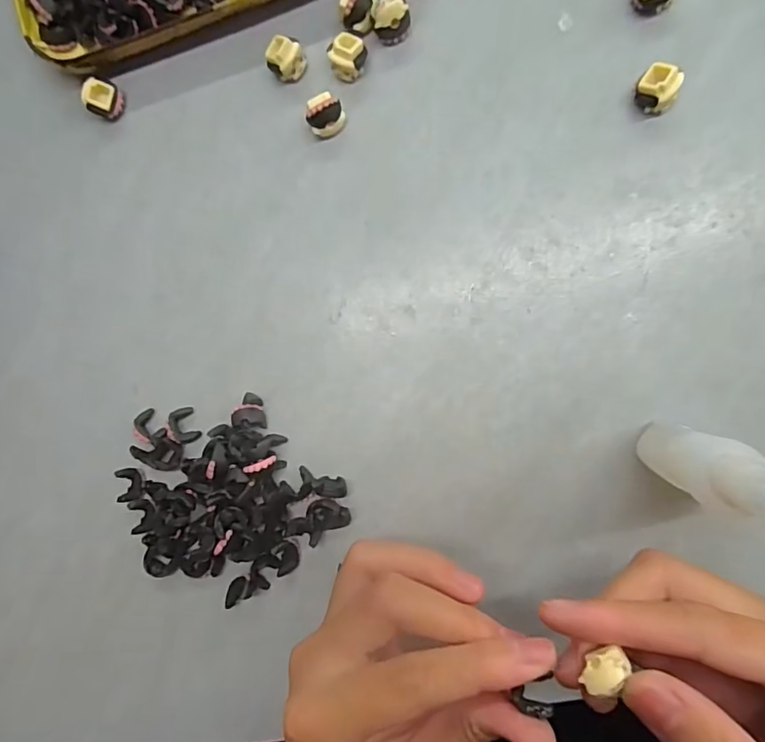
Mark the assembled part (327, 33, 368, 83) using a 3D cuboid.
[{"bbox_3d":[-0.015,-0.136,0.234,0.014,0.014,0.016,33,97,7],"label":"assembled part"}]

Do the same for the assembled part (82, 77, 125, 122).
[{"bbox_3d":[-0.131,-0.128,0.253,0.014,0.011,0.015,24,96,8],"label":"assembled part"}]

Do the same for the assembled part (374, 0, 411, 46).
[{"bbox_3d":[0.004,-0.150,0.229,0.013,0.014,0.014,11,94,9],"label":"assembled part"}]

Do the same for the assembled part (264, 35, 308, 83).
[{"bbox_3d":[-0.042,-0.137,0.239,0.016,0.016,0.013,-36,86,9],"label":"assembled part"}]

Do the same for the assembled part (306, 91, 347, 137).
[{"bbox_3d":[-0.024,-0.111,0.237,0.016,0.016,0.013,-31,87,9],"label":"assembled part"}]

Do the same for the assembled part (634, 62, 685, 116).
[{"bbox_3d":[0.109,-0.111,0.214,0.016,0.014,0.014,30,97,7],"label":"assembled part"}]

